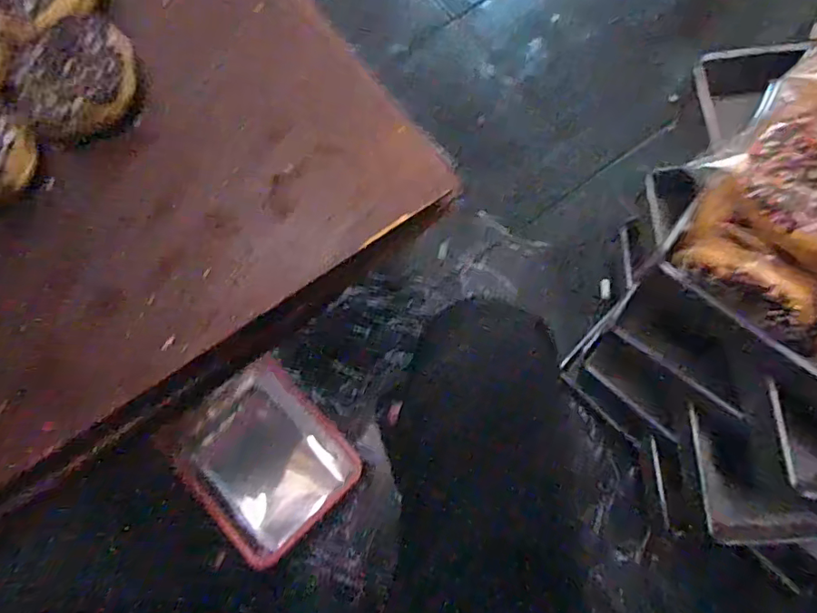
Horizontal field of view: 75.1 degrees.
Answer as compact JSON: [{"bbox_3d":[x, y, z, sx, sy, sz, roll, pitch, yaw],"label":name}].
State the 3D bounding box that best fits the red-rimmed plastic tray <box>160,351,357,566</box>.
[{"bbox_3d":[-0.201,0.214,0.757,0.199,0.017,0.232,-39,98,-27],"label":"red-rimmed plastic tray"}]

